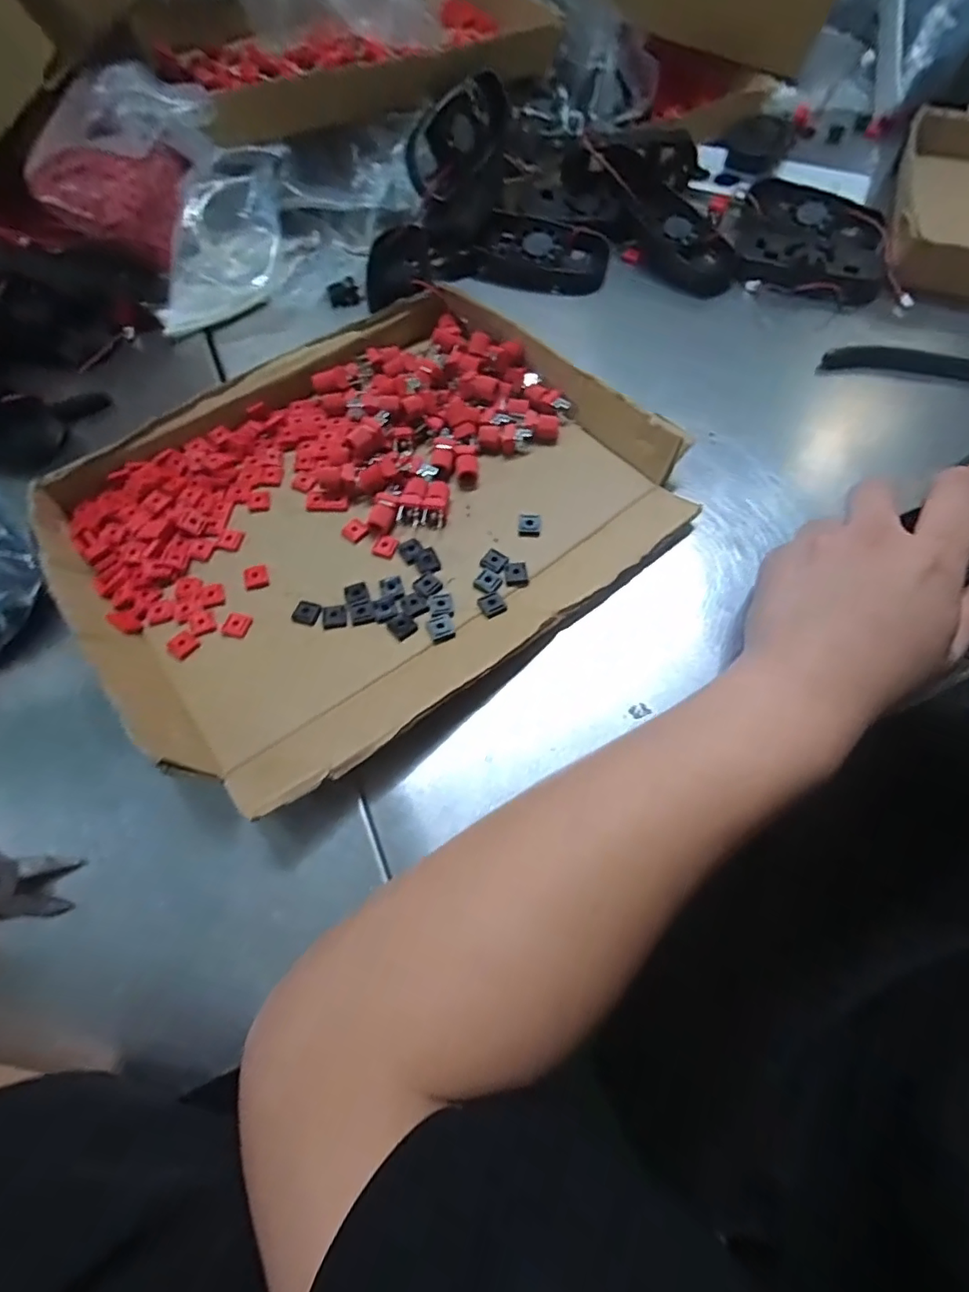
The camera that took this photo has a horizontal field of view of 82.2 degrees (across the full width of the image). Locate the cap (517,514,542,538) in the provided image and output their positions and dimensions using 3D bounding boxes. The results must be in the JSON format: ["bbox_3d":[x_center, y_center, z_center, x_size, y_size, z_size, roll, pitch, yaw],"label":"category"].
[{"bbox_3d":[0.027,-0.073,0.338,0.014,0.006,0.014,9,64,6],"label":"cap"}]

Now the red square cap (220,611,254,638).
[{"bbox_3d":[-0.136,-0.011,0.306,0.013,0.005,0.015,10,64,7],"label":"red square cap"}]

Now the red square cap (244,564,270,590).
[{"bbox_3d":[-0.133,-0.040,0.325,0.013,0.006,0.015,-13,64,-4],"label":"red square cap"}]

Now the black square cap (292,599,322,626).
[{"bbox_3d":[-0.098,-0.018,0.308,0.015,0.004,0.014,18,65,11],"label":"black square cap"}]

